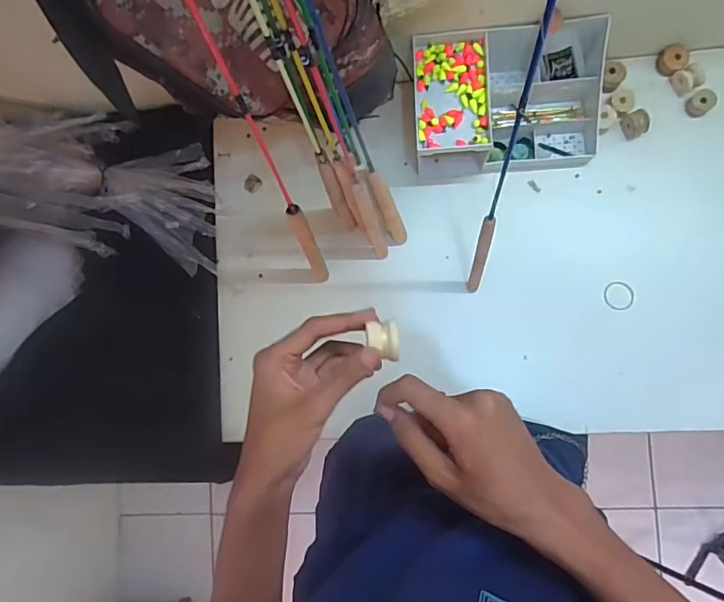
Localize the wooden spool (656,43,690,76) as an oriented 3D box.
[{"bbox_3d":[0.406,-0.316,0.645,0.034,0.018,0.034,0,86,7],"label":"wooden spool"}]

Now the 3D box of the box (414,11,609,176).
[{"bbox_3d":[0.186,-0.254,0.626,0.232,0.095,0.150,-4,86,6],"label":"box"}]

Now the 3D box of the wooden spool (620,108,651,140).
[{"bbox_3d":[0.353,-0.228,0.637,0.027,0.024,0.030,-22,84,5],"label":"wooden spool"}]

